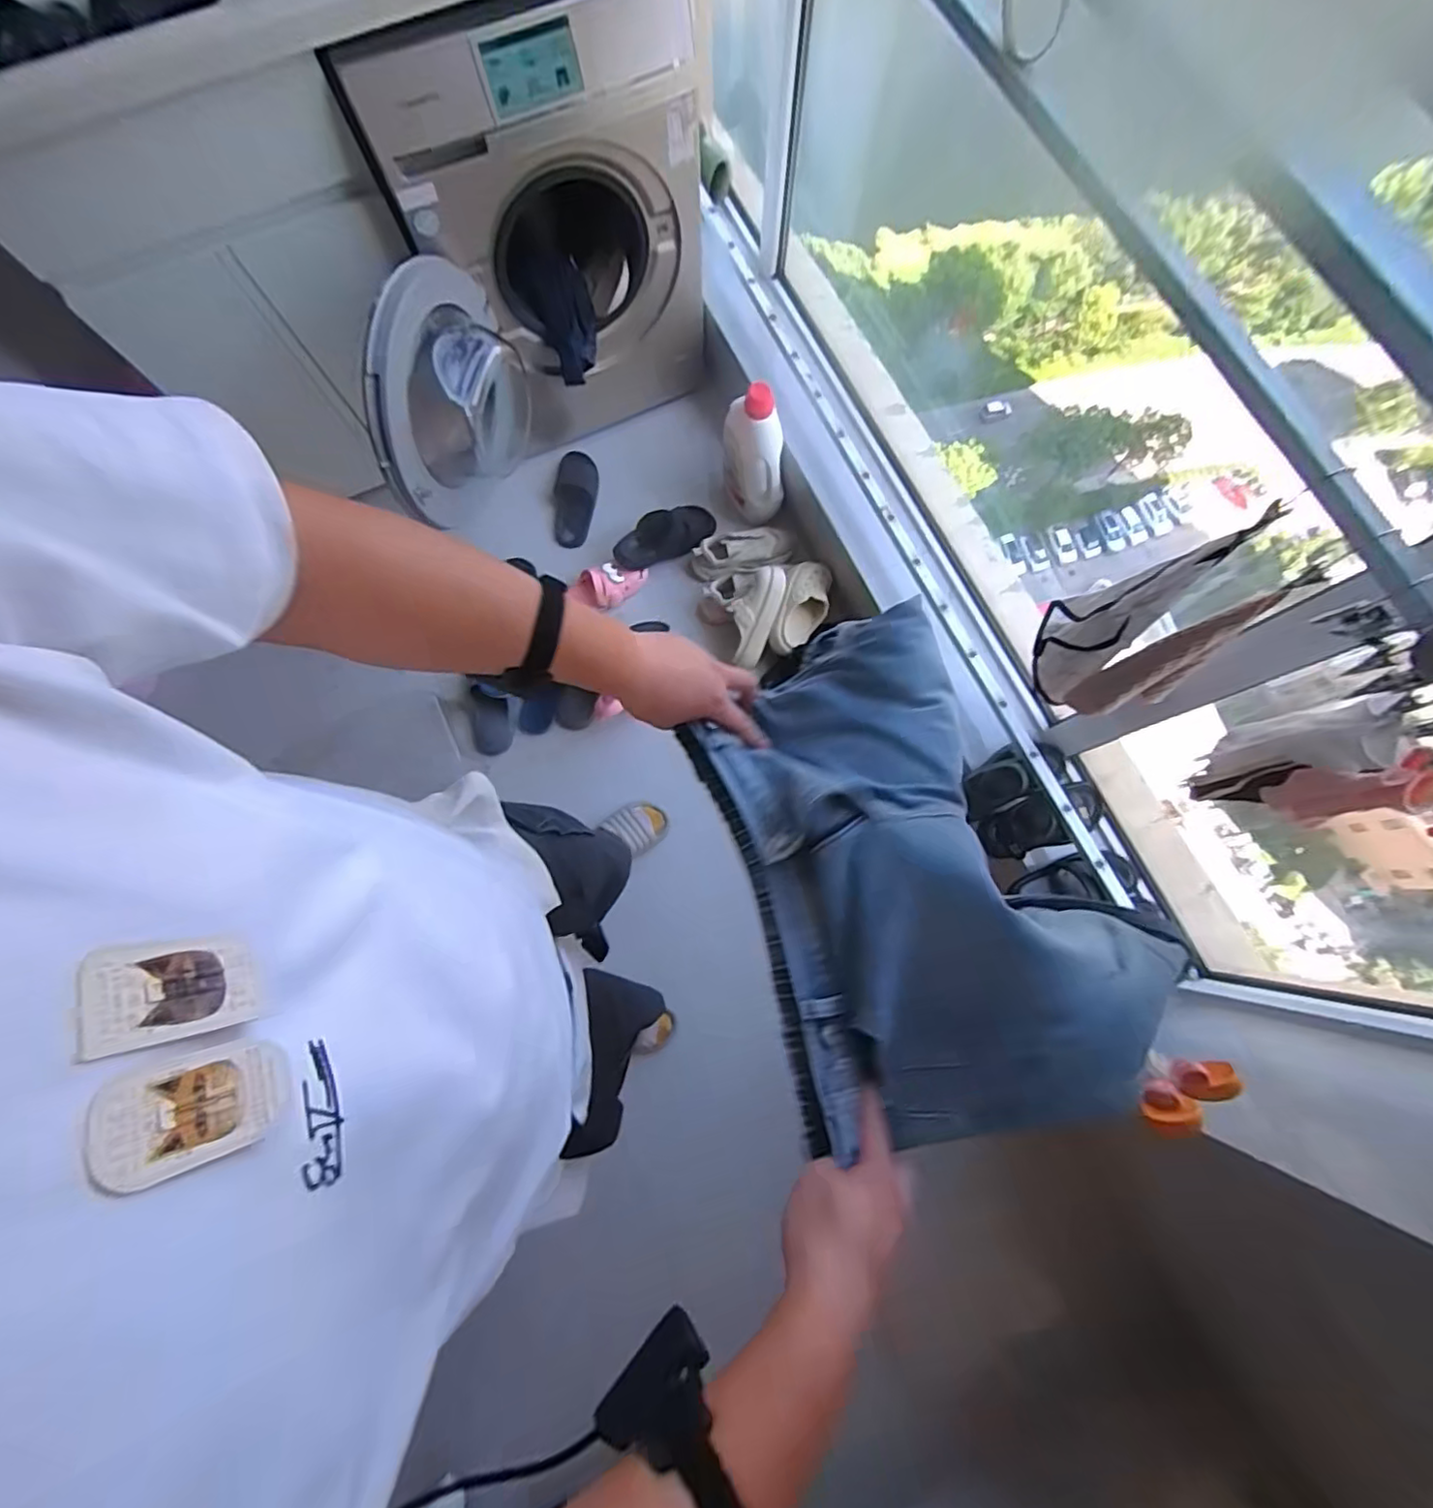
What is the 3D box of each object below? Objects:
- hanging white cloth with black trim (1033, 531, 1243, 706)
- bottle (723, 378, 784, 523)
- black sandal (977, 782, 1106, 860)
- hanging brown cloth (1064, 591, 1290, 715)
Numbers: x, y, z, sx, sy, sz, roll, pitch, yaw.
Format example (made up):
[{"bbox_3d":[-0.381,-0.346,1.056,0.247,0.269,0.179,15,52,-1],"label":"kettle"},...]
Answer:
[{"bbox_3d":[0.565,-0.192,0.896,0.053,0.386,0.124,-35,80,-8],"label":"hanging white cloth with black trim"},{"bbox_3d":[0.098,-0.765,1.567,0.123,0.298,0.213,-9,78,-2],"label":"bottle"},{"bbox_3d":[0.696,0.140,1.291,0.275,0.061,0.112,-17,78,-4],"label":"black sandal"},{"bbox_3d":[0.624,-0.124,0.851,0.098,0.317,0.070,-24,79,-6],"label":"hanging brown cloth"}]

